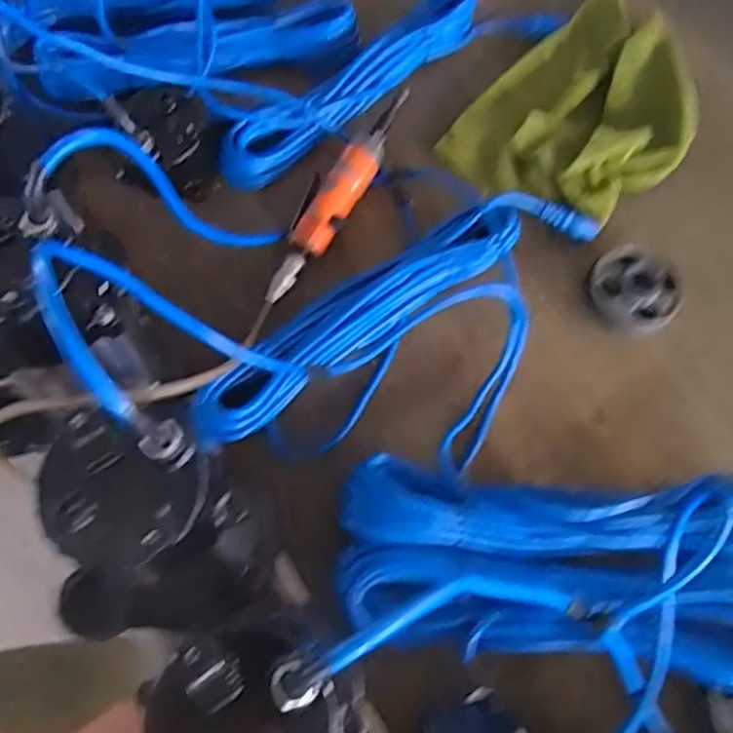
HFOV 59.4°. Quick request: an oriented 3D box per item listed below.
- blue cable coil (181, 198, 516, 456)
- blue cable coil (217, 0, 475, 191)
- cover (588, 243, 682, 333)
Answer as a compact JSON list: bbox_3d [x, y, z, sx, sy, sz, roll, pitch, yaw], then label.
[{"bbox_3d":[-0.004,-0.049,0.585,0.349,0.046,0.066,-35,73,-15],"label":"blue cable coil"},{"bbox_3d":[-0.017,-0.307,0.699,0.346,0.049,0.061,-39,74,-16],"label":"blue cable coil"},{"bbox_3d":[0.263,-0.076,0.628,0.083,0.013,0.083,1,67,-2],"label":"cover"}]

